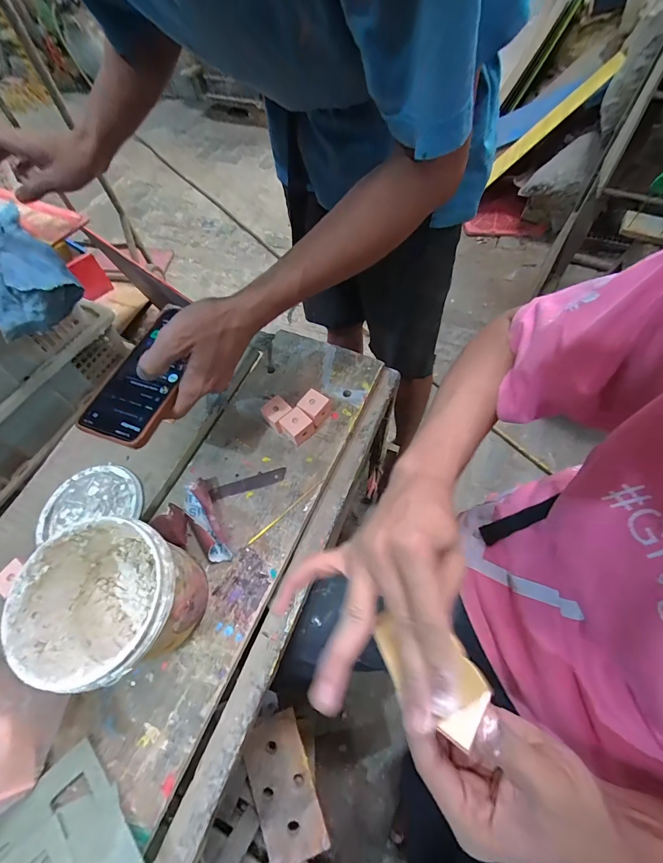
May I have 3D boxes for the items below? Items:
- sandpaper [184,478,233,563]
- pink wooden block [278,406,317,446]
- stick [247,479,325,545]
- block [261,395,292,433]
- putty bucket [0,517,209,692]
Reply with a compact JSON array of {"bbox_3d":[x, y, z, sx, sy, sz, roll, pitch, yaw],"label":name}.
[{"bbox_3d":[-0.148,0.104,0.410,0.034,0.028,0.095,-23,65,-8],"label":"sandpaper"},{"bbox_3d":[-0.043,-0.006,0.455,0.032,0.033,0.032,-41,68,-16],"label":"pink wooden block"},{"bbox_3d":[-0.053,0.094,0.422,0.113,0.004,0.005,-39,68,-15],"label":"stick"},{"bbox_3d":[-0.070,-0.021,0.464,0.033,0.033,0.034,-39,68,-15],"label":"block"},{"bbox_3d":[-0.189,0.155,0.333,0.123,0.123,0.116,-2,60,3],"label":"putty bucket"}]

